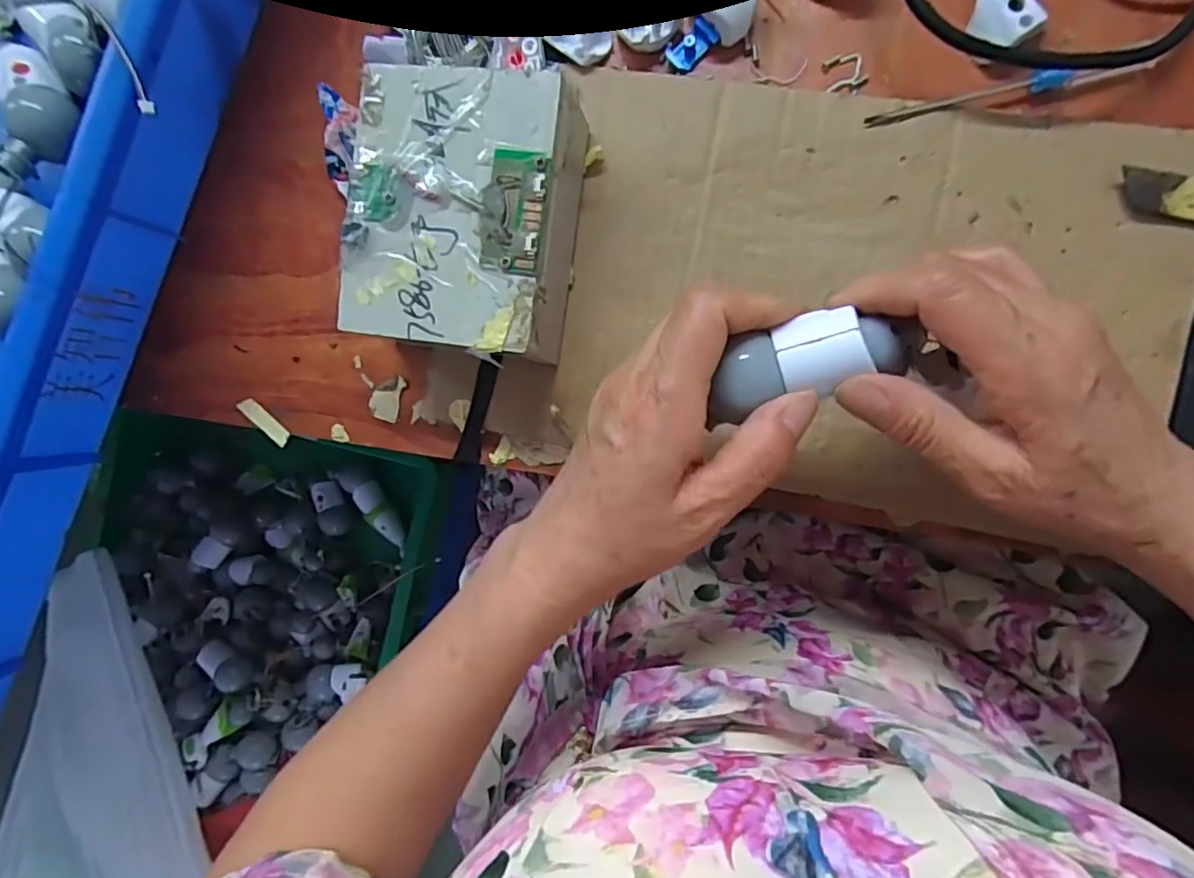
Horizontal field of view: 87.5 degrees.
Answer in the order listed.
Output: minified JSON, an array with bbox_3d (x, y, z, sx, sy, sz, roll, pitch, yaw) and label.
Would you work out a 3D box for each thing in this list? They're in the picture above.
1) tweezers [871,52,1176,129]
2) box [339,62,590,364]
[{"bbox_3d":[0.193,-0.163,0.288,0.130,0.011,0.009,-8,90,10],"label":"tweezers"},{"bbox_3d":[-0.063,-0.106,0.303,0.097,0.056,0.122,8,93,10],"label":"box"}]

